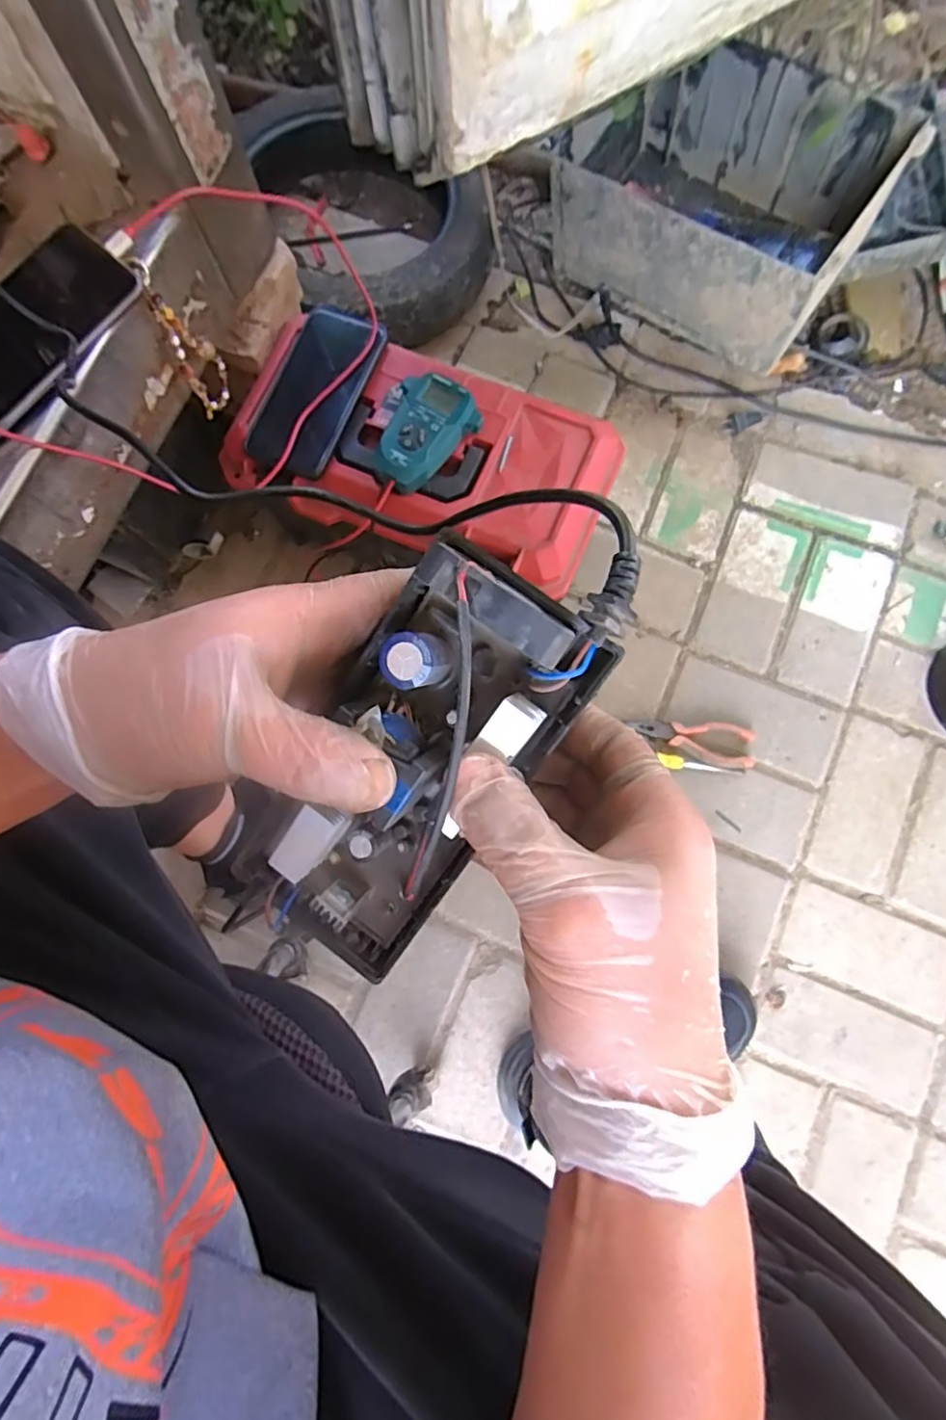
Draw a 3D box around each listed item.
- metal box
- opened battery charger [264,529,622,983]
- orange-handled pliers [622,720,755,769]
[{"bbox_3d":[0.276,-0.581,0.693,0.324,0.168,0.217,36,82,8],"label":"metal box"},{"bbox_3d":[-0.021,0.024,0.209,0.072,0.043,0.157,32,109,7],"label":"opened battery charger"},{"bbox_3d":[0.245,0.032,0.672,0.133,0.012,0.045,12,79,4],"label":"orange-handled pliers"}]

